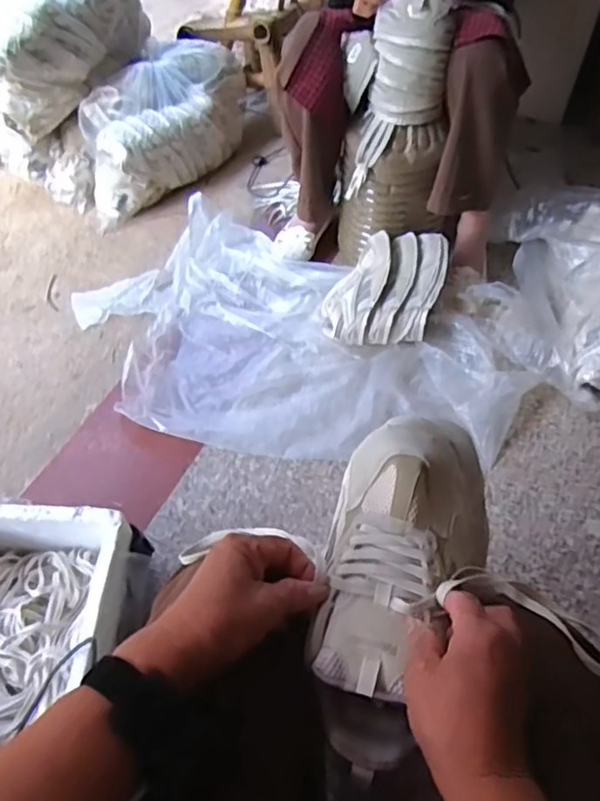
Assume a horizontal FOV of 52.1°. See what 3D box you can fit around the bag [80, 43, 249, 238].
[{"bbox_3d":[-0.342,-0.685,1.548,0.225,0.241,0.520,36,61,24],"label":"bag"}]

